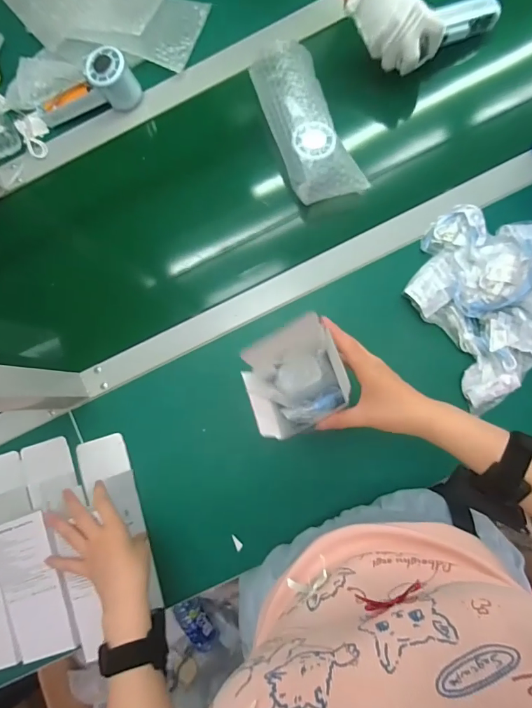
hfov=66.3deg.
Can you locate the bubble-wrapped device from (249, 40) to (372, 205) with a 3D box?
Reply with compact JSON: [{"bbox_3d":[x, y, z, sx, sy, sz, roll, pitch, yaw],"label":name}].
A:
[{"bbox_3d":[0.051,-0.305,0.539,0.084,0.043,0.213,-23,84,3],"label":"bubble-wrapped device"}]

